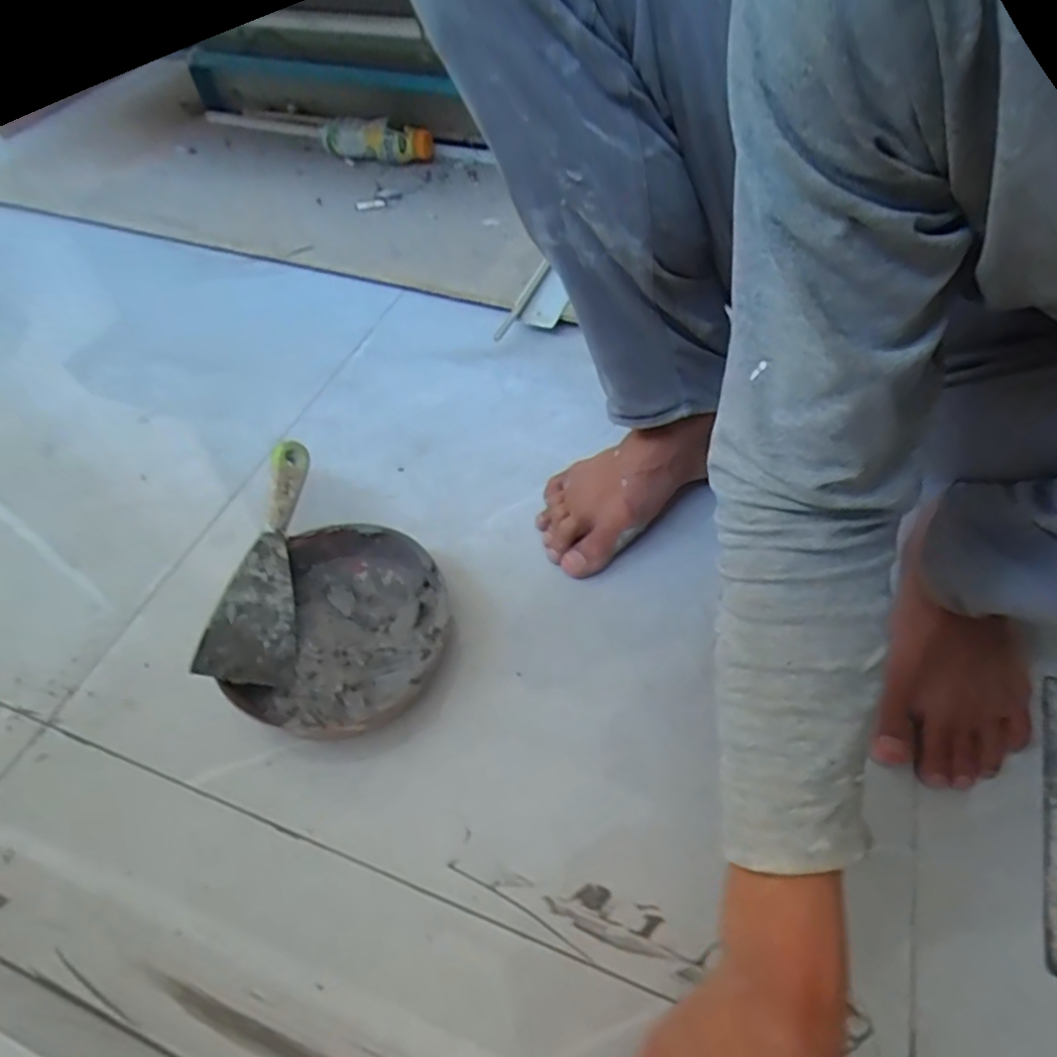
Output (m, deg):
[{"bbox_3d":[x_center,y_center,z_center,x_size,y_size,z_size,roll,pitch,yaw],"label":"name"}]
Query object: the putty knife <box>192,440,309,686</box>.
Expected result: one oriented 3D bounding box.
[{"bbox_3d":[-0.201,0.025,0.504,0.066,0.020,0.199,28,55,-34],"label":"putty knife"}]

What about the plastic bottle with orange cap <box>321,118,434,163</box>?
[{"bbox_3d":[-0.232,-0.582,0.936,0.172,0.054,0.041,11,54,10],"label":"plastic bottle with orange cap"}]

